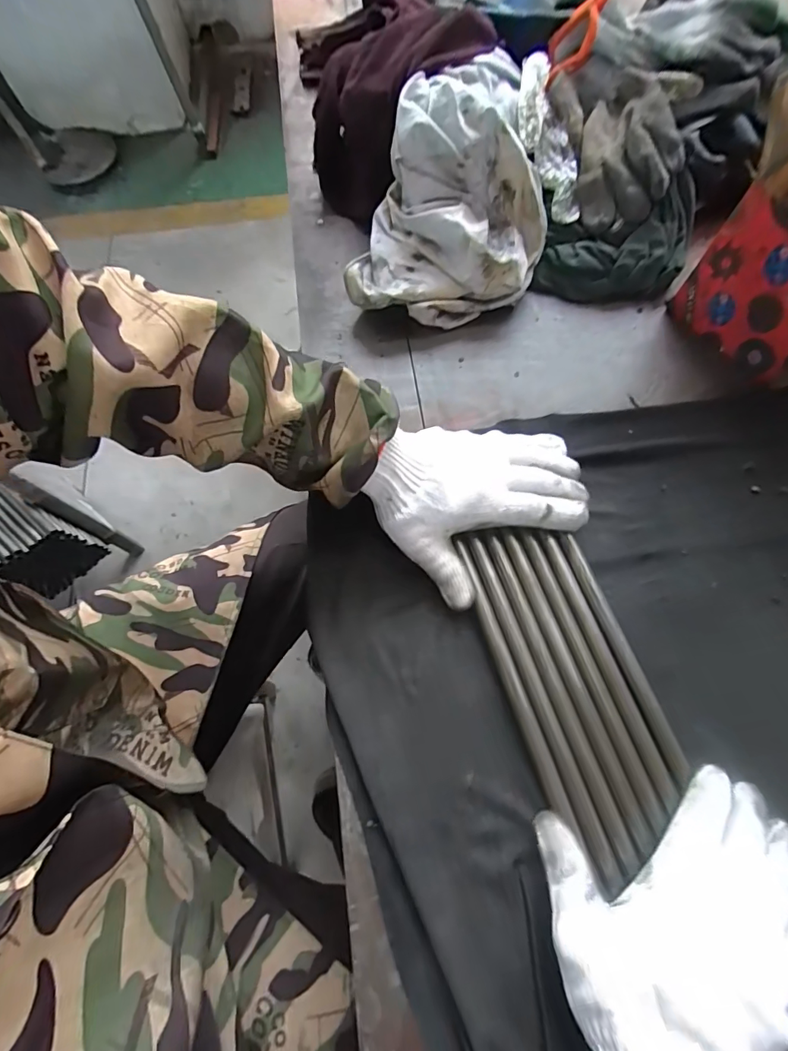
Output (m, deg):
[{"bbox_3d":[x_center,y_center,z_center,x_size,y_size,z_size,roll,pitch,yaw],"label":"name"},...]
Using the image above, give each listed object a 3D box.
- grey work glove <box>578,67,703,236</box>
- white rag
[{"bbox_3d":[0.238,-0.379,0.451,0.094,0.063,0.161,13,69,7],"label":"grey work glove"},{"bbox_3d":[0.073,-0.341,0.447,0.169,0.116,0.296,15,70,7],"label":"white rag"}]

